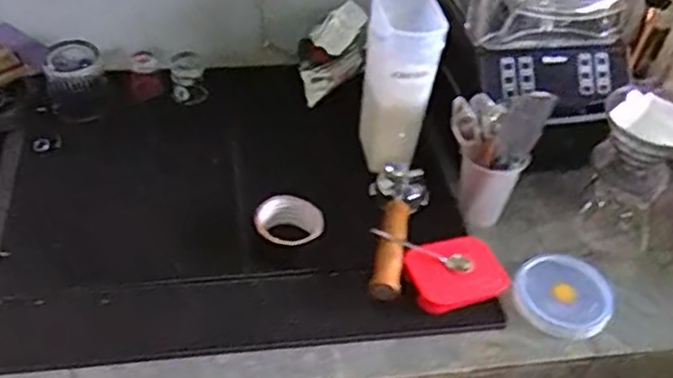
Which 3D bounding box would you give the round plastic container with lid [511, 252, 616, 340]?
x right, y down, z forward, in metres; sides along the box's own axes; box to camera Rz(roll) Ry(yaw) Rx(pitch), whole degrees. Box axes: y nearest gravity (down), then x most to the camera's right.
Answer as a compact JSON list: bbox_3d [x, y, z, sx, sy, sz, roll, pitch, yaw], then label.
[{"bbox_3d":[0.287,0.131,0.878,0.115,0.014,0.120,3,44,-3],"label":"round plastic container with lid"}]

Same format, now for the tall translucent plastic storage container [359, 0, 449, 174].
[{"bbox_3d":[0.085,-0.152,0.967,0.091,0.220,0.107,6,44,0],"label":"tall translucent plastic storage container"}]

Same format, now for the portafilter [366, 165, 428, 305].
[{"bbox_3d":[0.075,0.046,0.897,0.073,0.077,0.209,10,44,4],"label":"portafilter"}]

